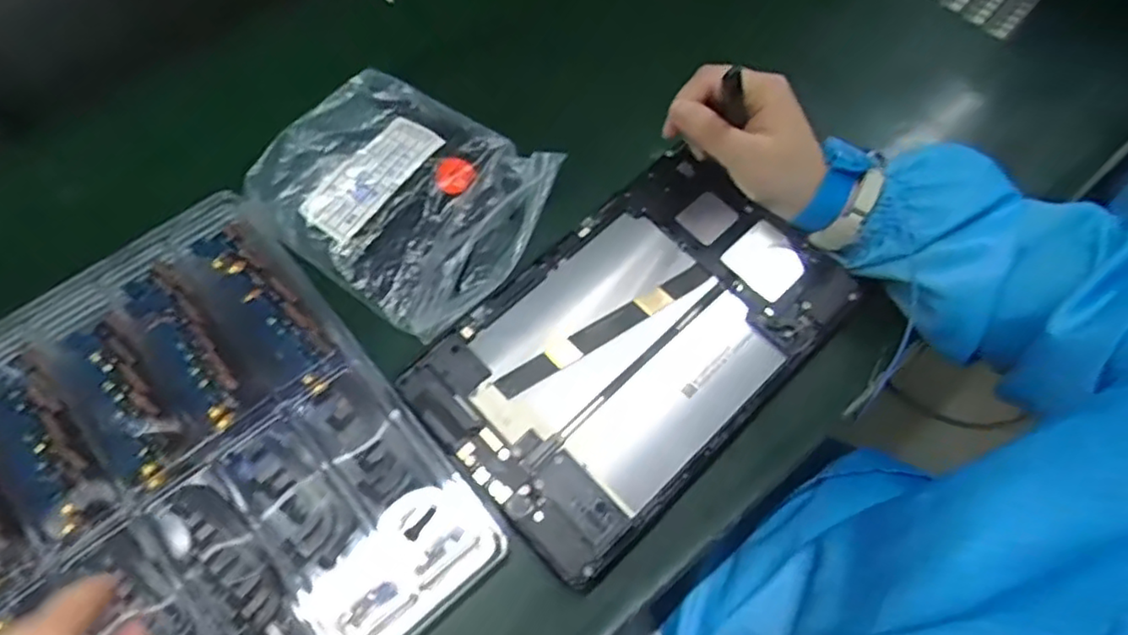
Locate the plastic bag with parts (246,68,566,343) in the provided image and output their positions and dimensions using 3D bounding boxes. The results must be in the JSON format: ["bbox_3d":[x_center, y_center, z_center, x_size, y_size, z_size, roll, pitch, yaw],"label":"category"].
[{"bbox_3d":[-0.105,-0.082,0.415,0.172,0.030,0.140,33,70,13],"label":"plastic bag with parts"}]

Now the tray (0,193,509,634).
[{"bbox_3d":[-0.194,0.079,0.331,0.209,0.019,0.270,-38,72,-15],"label":"tray"}]

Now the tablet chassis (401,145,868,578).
[{"bbox_3d":[0.039,0.012,0.368,0.233,0.016,0.146,-42,73,-16],"label":"tablet chassis"}]

